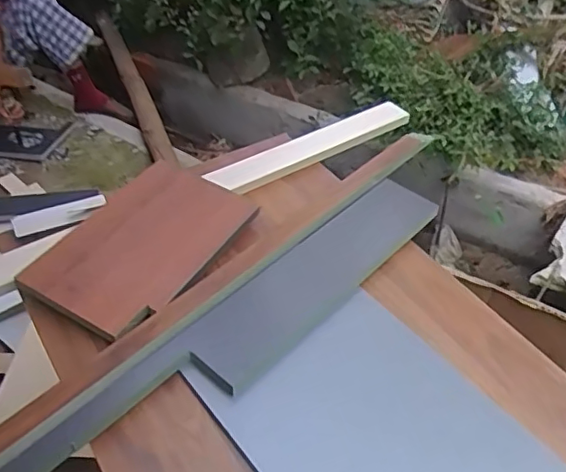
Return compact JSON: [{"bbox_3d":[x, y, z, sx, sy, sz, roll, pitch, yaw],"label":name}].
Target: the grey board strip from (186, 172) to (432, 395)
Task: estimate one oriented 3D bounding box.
[{"bbox_3d":[0.050,0.040,0.711,0.089,0.017,0.386,42,54,16],"label":"grey board strip"}]

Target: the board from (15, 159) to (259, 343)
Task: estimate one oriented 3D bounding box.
[{"bbox_3d":[-0.164,-0.002,0.719,0.170,0.017,0.279,20,46,20],"label":"board"}]

